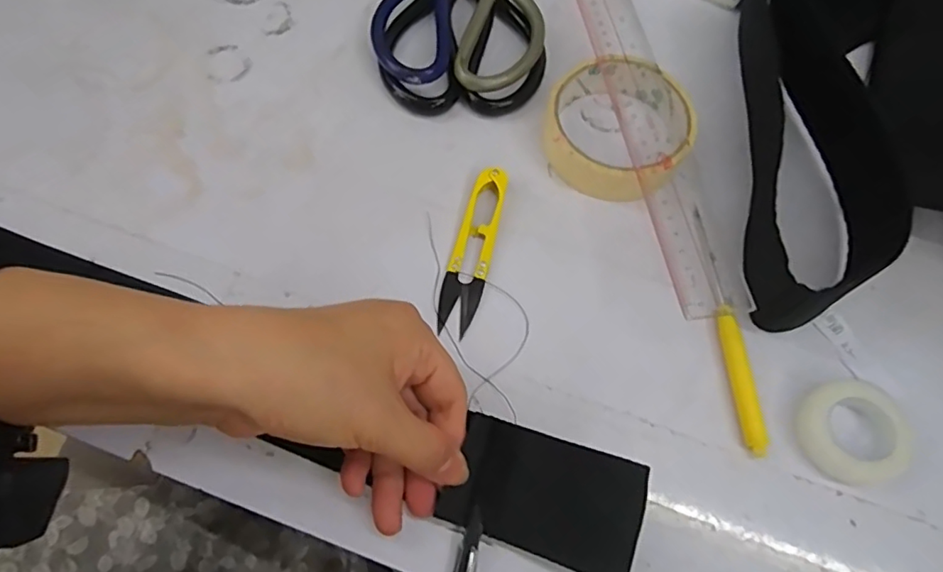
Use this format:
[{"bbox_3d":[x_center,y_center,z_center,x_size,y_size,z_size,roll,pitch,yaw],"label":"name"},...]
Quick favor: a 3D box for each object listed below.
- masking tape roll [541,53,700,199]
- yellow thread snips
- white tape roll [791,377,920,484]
[{"bbox_3d":[0.088,-0.095,0.340,0.085,0.030,0.090,0,67,0],"label":"masking tape roll"},{"bbox_3d":[0.001,-0.022,0.318,0.021,0.010,0.101,14,68,6],"label":"yellow thread snips"},{"bbox_3d":[0.189,0.072,0.278,0.045,0.017,0.049,0,67,0],"label":"white tape roll"}]

